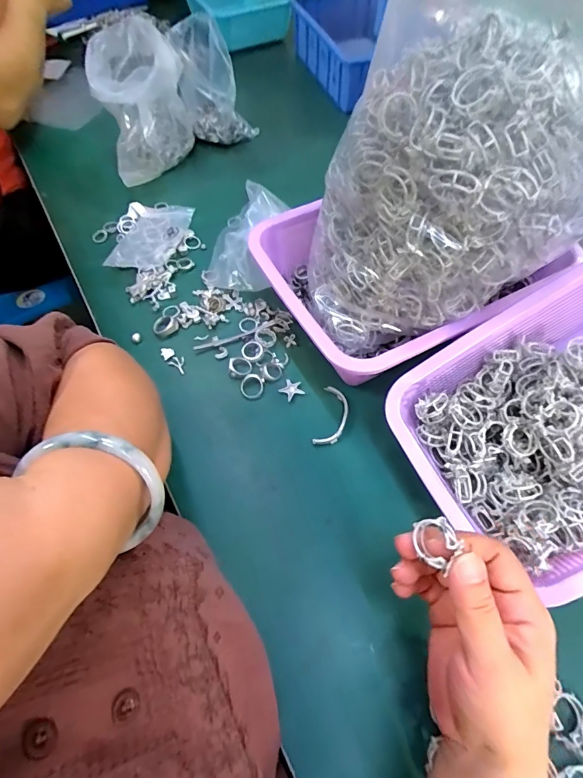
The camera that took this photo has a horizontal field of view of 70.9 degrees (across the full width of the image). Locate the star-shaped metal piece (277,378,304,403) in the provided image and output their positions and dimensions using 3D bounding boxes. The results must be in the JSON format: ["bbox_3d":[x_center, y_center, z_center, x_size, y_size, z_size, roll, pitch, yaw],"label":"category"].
[{"bbox_3d":[-0.001,0.000,0.428,0.023,0.005,0.022,-27,62,-17],"label":"star-shaped metal piece"}]

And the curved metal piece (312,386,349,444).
[{"bbox_3d":[0.041,0.027,0.407,0.027,0.005,0.065,13,58,7],"label":"curved metal piece"}]

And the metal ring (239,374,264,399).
[{"bbox_3d":[-0.042,-0.004,0.426,0.025,0.008,0.025,0,58,0],"label":"metal ring"}]

